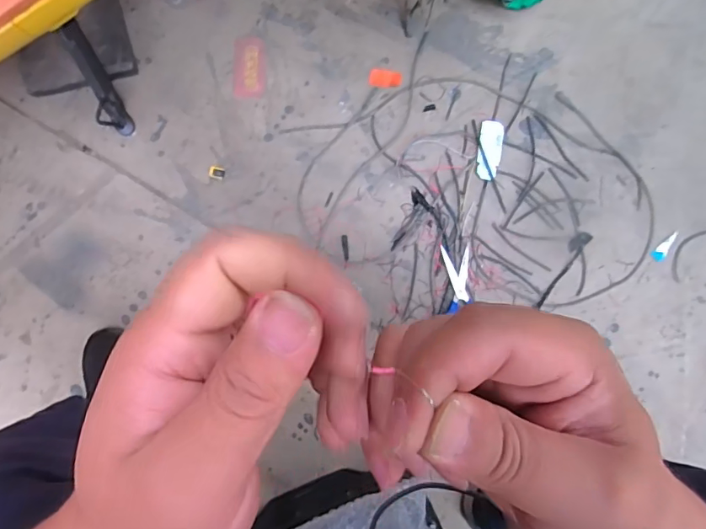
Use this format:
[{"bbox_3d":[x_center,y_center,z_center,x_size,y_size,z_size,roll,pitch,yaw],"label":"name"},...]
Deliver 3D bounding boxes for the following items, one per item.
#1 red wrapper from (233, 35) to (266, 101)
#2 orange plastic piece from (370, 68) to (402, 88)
[{"bbox_3d":[-0.158,-0.301,0.725,0.047,0.004,0.094,1,90,-4],"label":"red wrapper"},{"bbox_3d":[0.050,-0.288,0.736,0.050,0.006,0.027,5,89,-4],"label":"orange plastic piece"}]

